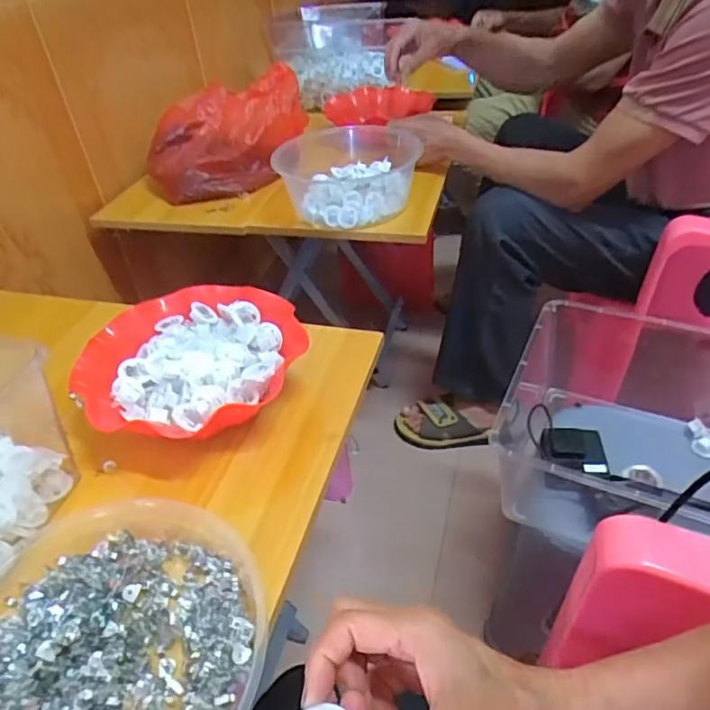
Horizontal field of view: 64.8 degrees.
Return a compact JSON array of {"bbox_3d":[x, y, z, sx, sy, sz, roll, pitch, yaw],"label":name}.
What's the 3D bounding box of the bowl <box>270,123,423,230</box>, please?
[{"bbox_3d":[-0.007,-0.309,0.930,0.215,0.081,0.264,-1,40,5],"label":"bowl"}]

